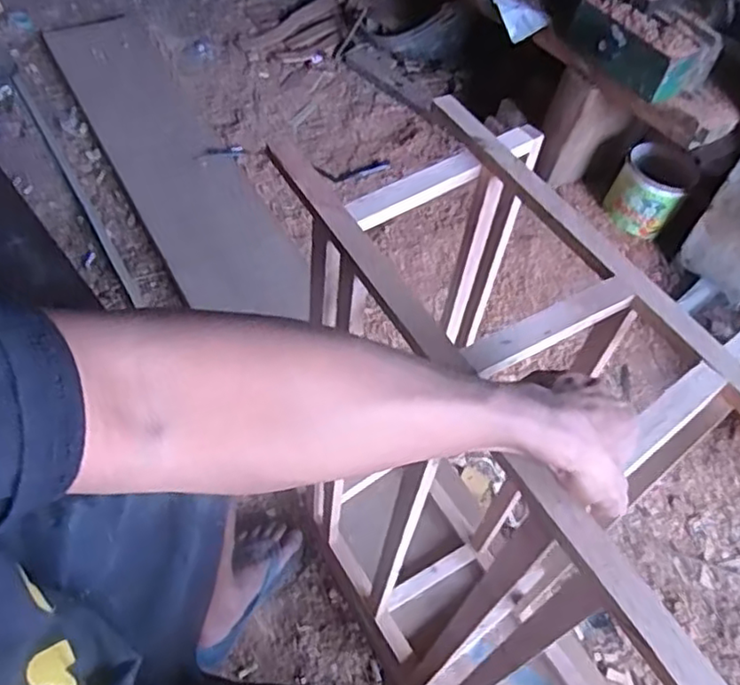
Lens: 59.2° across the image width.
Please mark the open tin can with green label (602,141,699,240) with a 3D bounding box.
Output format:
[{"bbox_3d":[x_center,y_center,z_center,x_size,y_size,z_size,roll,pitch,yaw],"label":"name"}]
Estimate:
[{"bbox_3d":[0.697,-0.381,1.621,0.174,0.146,0.205,29,56,16],"label":"open tin can with green label"}]

